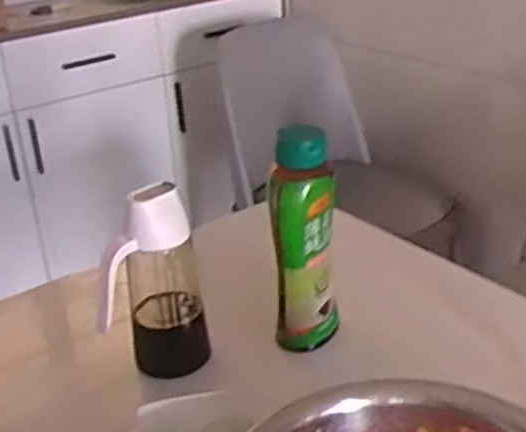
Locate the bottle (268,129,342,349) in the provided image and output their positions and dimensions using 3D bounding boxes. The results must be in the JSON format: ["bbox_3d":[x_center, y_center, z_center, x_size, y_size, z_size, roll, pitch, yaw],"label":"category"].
[{"bbox_3d":[0.044,0.030,0.831,0.071,0.245,0.052,-3,26,4],"label":"bottle"}]

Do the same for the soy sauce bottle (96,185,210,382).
[{"bbox_3d":[-0.119,0.083,0.815,0.104,0.226,0.082,-7,26,-5],"label":"soy sauce bottle"}]

